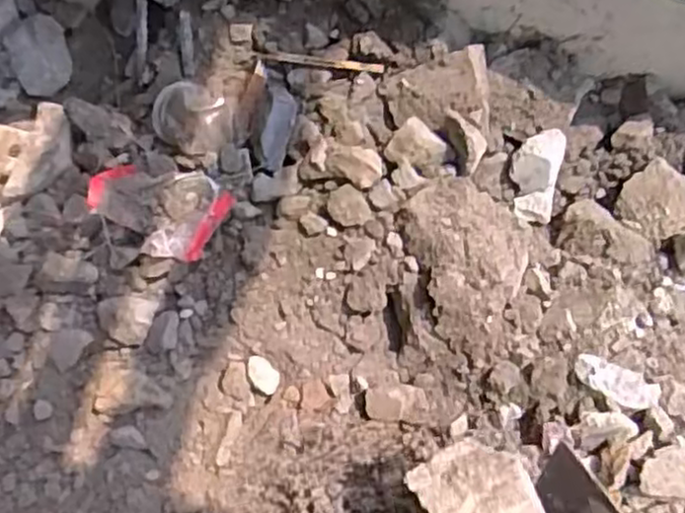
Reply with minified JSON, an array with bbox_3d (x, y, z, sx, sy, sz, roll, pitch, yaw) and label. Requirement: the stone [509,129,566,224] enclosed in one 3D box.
[{"bbox_3d":[0.220,-0.093,0.833,0.055,0.039,0.109,13,79,1],"label":"stone"}]

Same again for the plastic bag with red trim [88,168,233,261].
[{"bbox_3d":[-0.190,-0.053,0.765,0.120,0.076,0.100,28,80,4],"label":"plastic bag with red trim"}]

